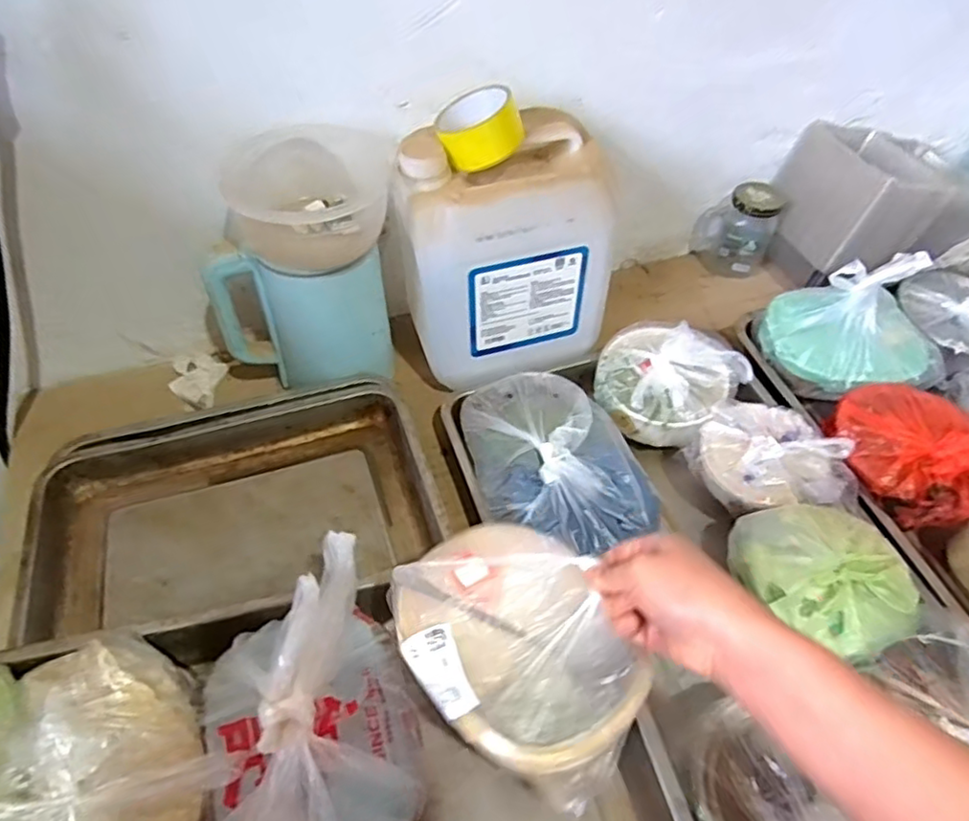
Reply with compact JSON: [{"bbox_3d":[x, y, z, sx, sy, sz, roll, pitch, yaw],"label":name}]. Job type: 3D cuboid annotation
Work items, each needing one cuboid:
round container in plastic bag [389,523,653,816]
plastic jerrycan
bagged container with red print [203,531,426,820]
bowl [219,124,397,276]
[{"bbox_3d":[0.023,0.153,0.437,0.135,0.051,0.178,-34,60,-23],"label":"round container in plastic bag"},{"bbox_3d":[0.023,-0.191,0.760,0.224,0.256,0.172,-11,54,-9],"label":"plastic jerrycan"},{"bbox_3d":[-0.120,0.215,0.434,0.133,0.121,0.214,-15,54,-12],"label":"bagged container with red print"},{"bbox_3d":[-0.191,-0.234,0.689,0.185,0.082,0.151,-1,53,-1],"label":"bowl"}]

